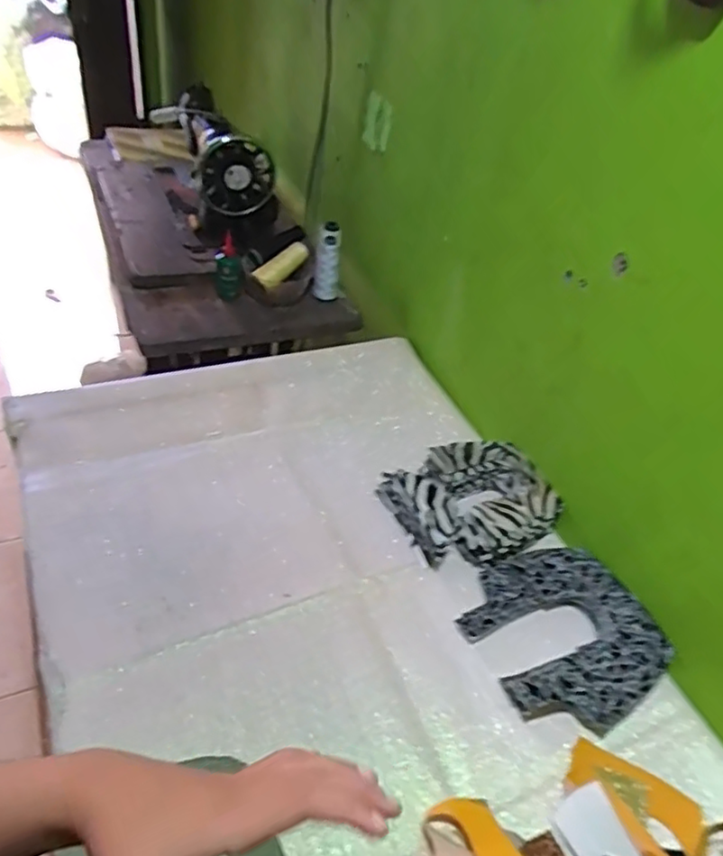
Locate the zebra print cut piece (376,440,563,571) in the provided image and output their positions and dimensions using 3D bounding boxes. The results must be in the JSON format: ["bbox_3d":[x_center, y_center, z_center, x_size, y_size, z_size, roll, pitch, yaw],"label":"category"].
[{"bbox_3d":[0.141,0.088,0.806,0.198,0.047,0.167,-16,48,-22],"label":"zebra print cut piece"}]

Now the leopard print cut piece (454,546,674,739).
[{"bbox_3d":[0.214,0.216,0.686,0.182,0.030,0.191,-18,49,-24],"label":"leopard print cut piece"}]

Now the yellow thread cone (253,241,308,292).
[{"bbox_3d":[-0.138,-0.284,1.117,0.032,0.037,0.109,37,70,27],"label":"yellow thread cone"}]

